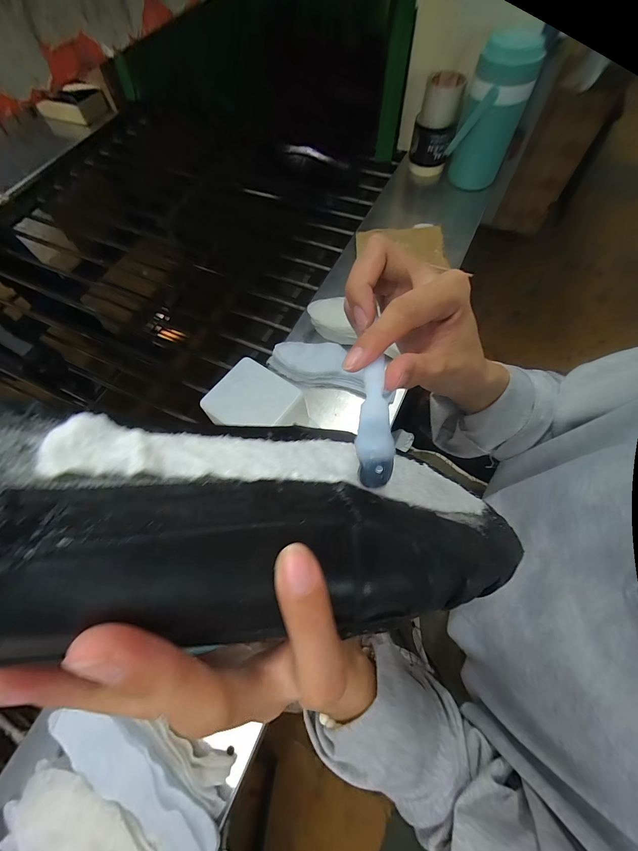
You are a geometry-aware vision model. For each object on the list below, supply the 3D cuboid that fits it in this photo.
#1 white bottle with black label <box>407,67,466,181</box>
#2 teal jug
[{"bbox_3d":[0.267,-0.689,0.742,0.091,0.157,0.100,9,66,7],"label":"white bottle with black label"},{"bbox_3d":[0.353,-0.640,0.674,0.125,0.238,0.107,26,69,14],"label":"teal jug"}]

